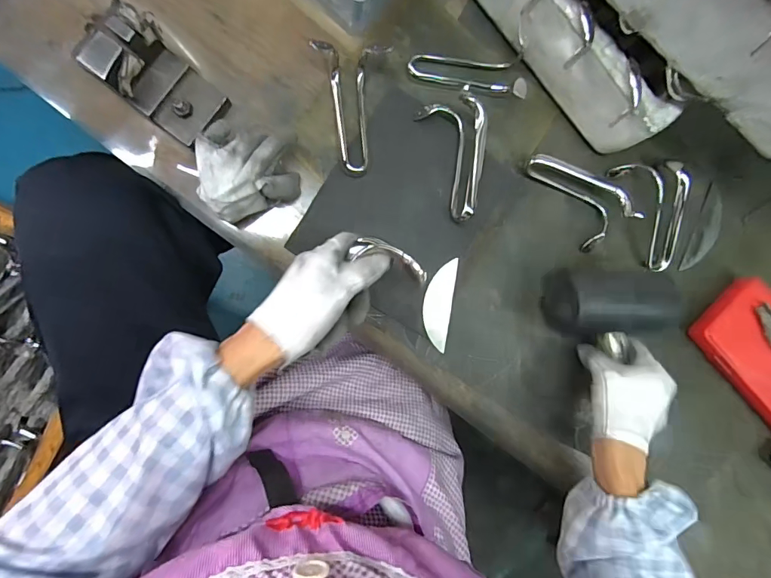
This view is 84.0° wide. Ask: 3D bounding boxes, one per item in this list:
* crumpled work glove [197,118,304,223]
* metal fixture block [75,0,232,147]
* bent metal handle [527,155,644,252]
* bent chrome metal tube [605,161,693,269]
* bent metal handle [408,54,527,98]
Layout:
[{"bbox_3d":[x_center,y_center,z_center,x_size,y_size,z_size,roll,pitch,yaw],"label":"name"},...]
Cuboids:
[{"bbox_3d":[-0.130,-0.110,0.402,0.095,0.067,0.071,-25,93,-8],"label":"crumpled work glove"},{"bbox_3d":[-0.202,-0.187,0.388,0.092,0.075,0.062,35,85,-7],"label":"metal fixture block"},{"bbox_3d":[0.207,-0.104,0.465,0.051,0.038,0.124,-43,95,-6],"label":"bent metal handle"},{"bbox_3d":[0.291,-0.080,0.472,0.067,0.042,0.123,-8,91,-8],"label":"bent chrome metal tube"},{"bbox_3d":[0.088,-0.227,0.454,0.125,0.014,0.038,0,95,-3],"label":"bent metal handle"}]

